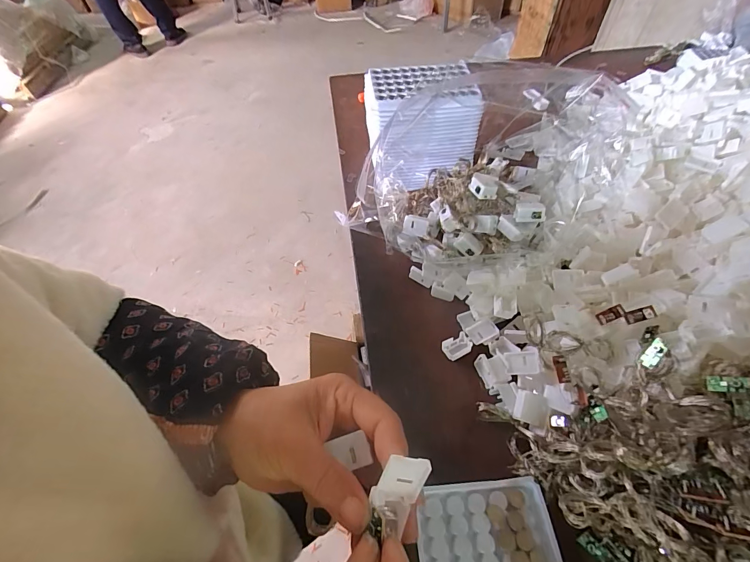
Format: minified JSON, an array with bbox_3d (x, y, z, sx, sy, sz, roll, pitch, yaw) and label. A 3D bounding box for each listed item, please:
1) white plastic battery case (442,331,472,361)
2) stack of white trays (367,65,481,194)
[{"bbox_3d":[0.080,0.064,0.350,0.025,0.011,0.021,-19,54,-12],"label":"white plastic battery case"},{"bbox_3d":[0.053,-0.195,0.458,0.133,0.111,0.104,-10,53,-6],"label":"stack of white trays"}]

